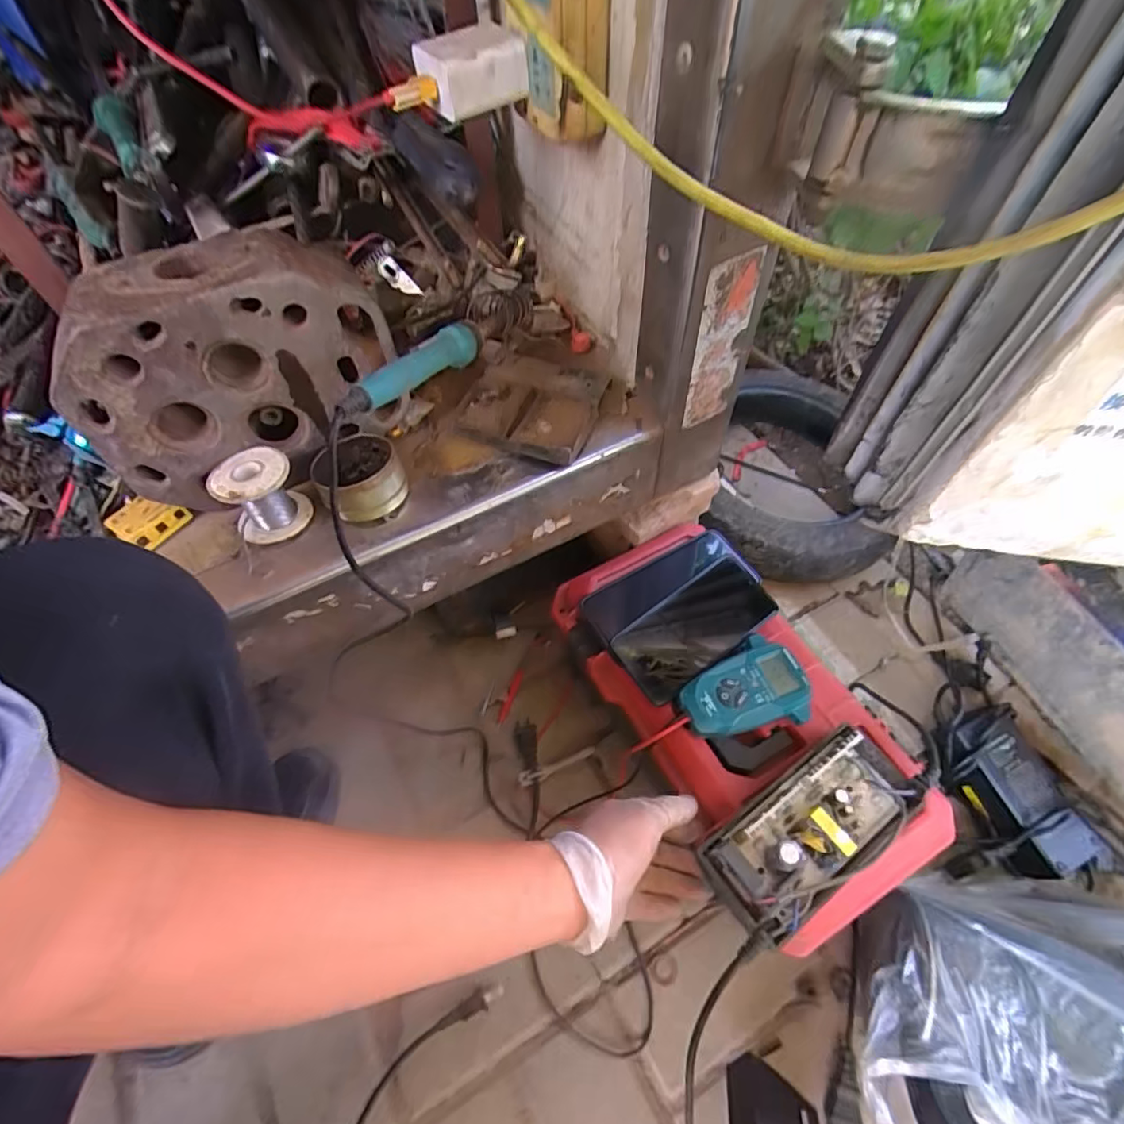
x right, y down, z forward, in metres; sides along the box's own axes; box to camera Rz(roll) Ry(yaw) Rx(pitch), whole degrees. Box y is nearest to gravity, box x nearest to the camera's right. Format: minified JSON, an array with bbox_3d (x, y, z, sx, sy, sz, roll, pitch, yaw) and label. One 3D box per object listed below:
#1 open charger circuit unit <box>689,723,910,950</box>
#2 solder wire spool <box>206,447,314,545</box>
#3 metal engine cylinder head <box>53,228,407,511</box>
[{"bbox_3d":[0.181,0.191,0.400,0.161,0.044,0.072,-28,59,-20],"label":"open charger circuit unit"},{"bbox_3d":[-0.227,-0.050,0.417,0.053,0.053,0.056,-1,58,1],"label":"solder wire spool"},{"bbox_3d":[-0.228,-0.142,0.398,0.198,0.135,0.083,-19,60,-10],"label":"metal engine cylinder head"}]

